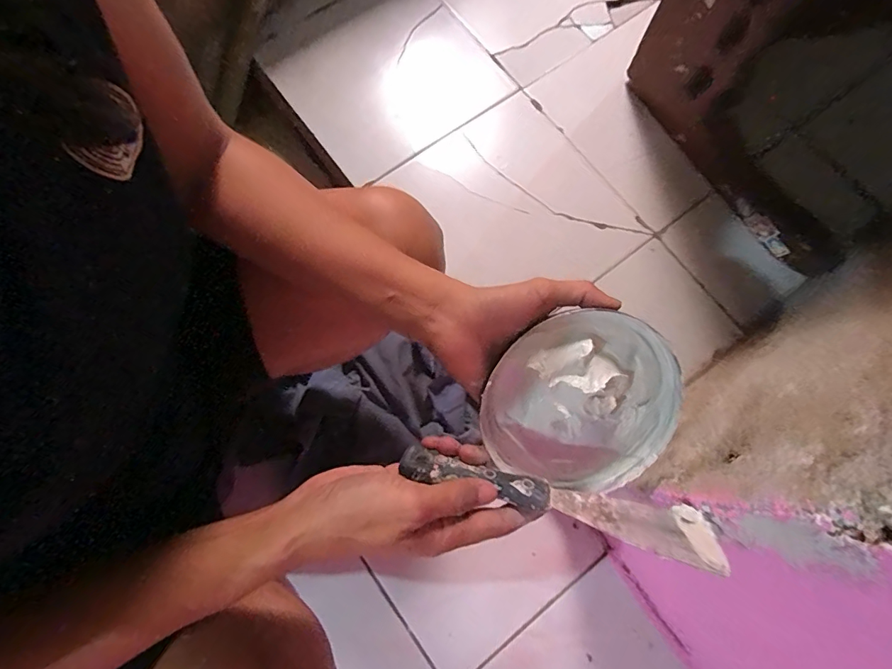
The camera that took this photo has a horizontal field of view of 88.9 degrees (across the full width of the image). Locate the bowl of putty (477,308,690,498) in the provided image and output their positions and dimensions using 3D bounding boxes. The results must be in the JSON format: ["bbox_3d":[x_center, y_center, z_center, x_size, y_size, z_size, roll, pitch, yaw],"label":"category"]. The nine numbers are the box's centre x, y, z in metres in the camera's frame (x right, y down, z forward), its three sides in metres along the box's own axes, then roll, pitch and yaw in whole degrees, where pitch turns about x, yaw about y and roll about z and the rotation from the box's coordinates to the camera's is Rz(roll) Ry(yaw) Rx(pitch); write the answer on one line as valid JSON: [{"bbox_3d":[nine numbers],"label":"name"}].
[{"bbox_3d":[0.099,0.050,0.352,0.144,0.060,0.144,10,109,-11],"label":"bowl of putty"}]

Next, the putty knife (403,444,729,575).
[{"bbox_3d":[0.068,0.110,0.291,0.199,0.042,0.020,14,114,5],"label":"putty knife"}]

